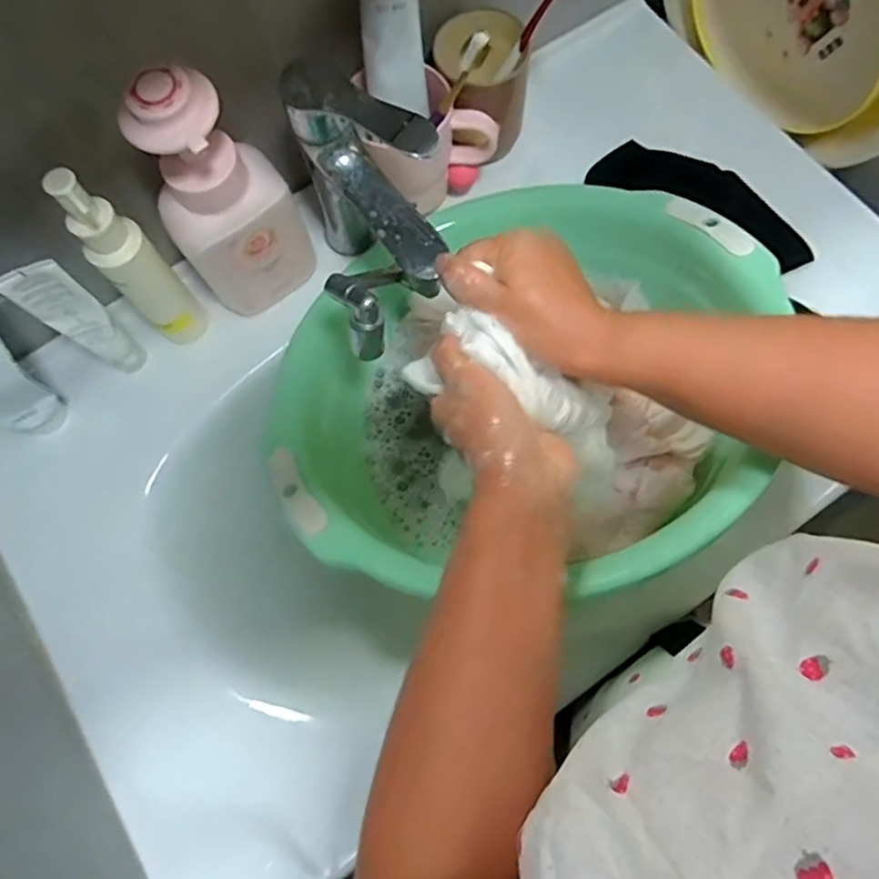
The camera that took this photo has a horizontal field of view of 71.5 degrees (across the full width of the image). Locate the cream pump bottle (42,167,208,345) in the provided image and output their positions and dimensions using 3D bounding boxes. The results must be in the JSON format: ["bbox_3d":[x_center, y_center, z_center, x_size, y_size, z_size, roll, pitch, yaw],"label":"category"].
[{"bbox_3d":[-0.226,-0.127,0.456,0.039,0.178,0.032,-34,74,-8],"label":"cream pump bottle"}]

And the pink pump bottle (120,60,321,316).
[{"bbox_3d":[-0.156,-0.173,0.447,0.091,0.194,0.054,-38,75,-9],"label":"pink pump bottle"}]

